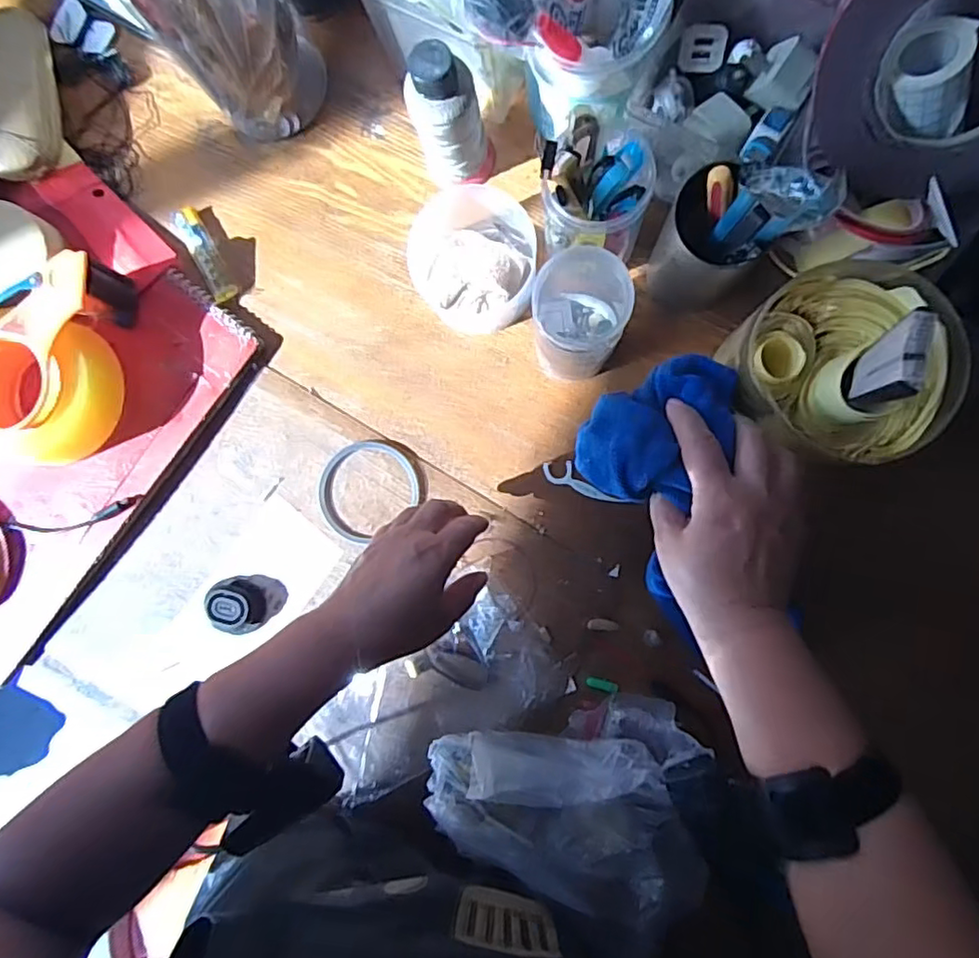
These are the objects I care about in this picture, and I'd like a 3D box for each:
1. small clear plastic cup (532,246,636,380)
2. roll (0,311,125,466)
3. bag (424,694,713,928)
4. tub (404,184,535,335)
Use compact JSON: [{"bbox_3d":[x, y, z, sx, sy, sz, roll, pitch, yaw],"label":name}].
[{"bbox_3d":[0.065,-0.115,0.445,0.059,0.133,0.062,0,88,5],"label":"small clear plastic cup"},{"bbox_3d":[-0.372,-0.071,0.499,0.102,0.052,0.110,0,88,5],"label":"roll"},{"bbox_3d":[0.051,0.228,0.444,0.181,0.106,0.104,-7,88,5],"label":"bag"},{"bbox_3d":[-0.010,-0.179,0.489,0.094,0.064,0.114,4,89,5],"label":"tub"}]

